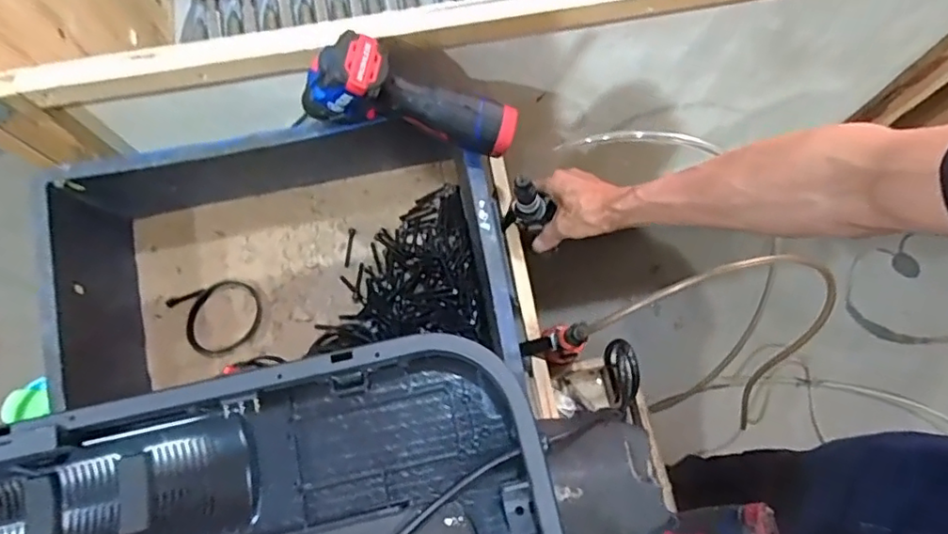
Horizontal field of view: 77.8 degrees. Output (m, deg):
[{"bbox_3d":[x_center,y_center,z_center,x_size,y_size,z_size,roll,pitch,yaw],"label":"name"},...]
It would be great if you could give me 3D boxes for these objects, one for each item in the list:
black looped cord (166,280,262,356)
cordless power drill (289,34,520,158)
[{"bbox_3d":[-0.333,0.067,0.763,0.113,0.016,0.089,-18,75,-5],"label":"black looped cord"},{"bbox_3d":[-0.066,-0.158,0.603,0.209,0.130,0.054,13,74,-16],"label":"cordless power drill"}]

